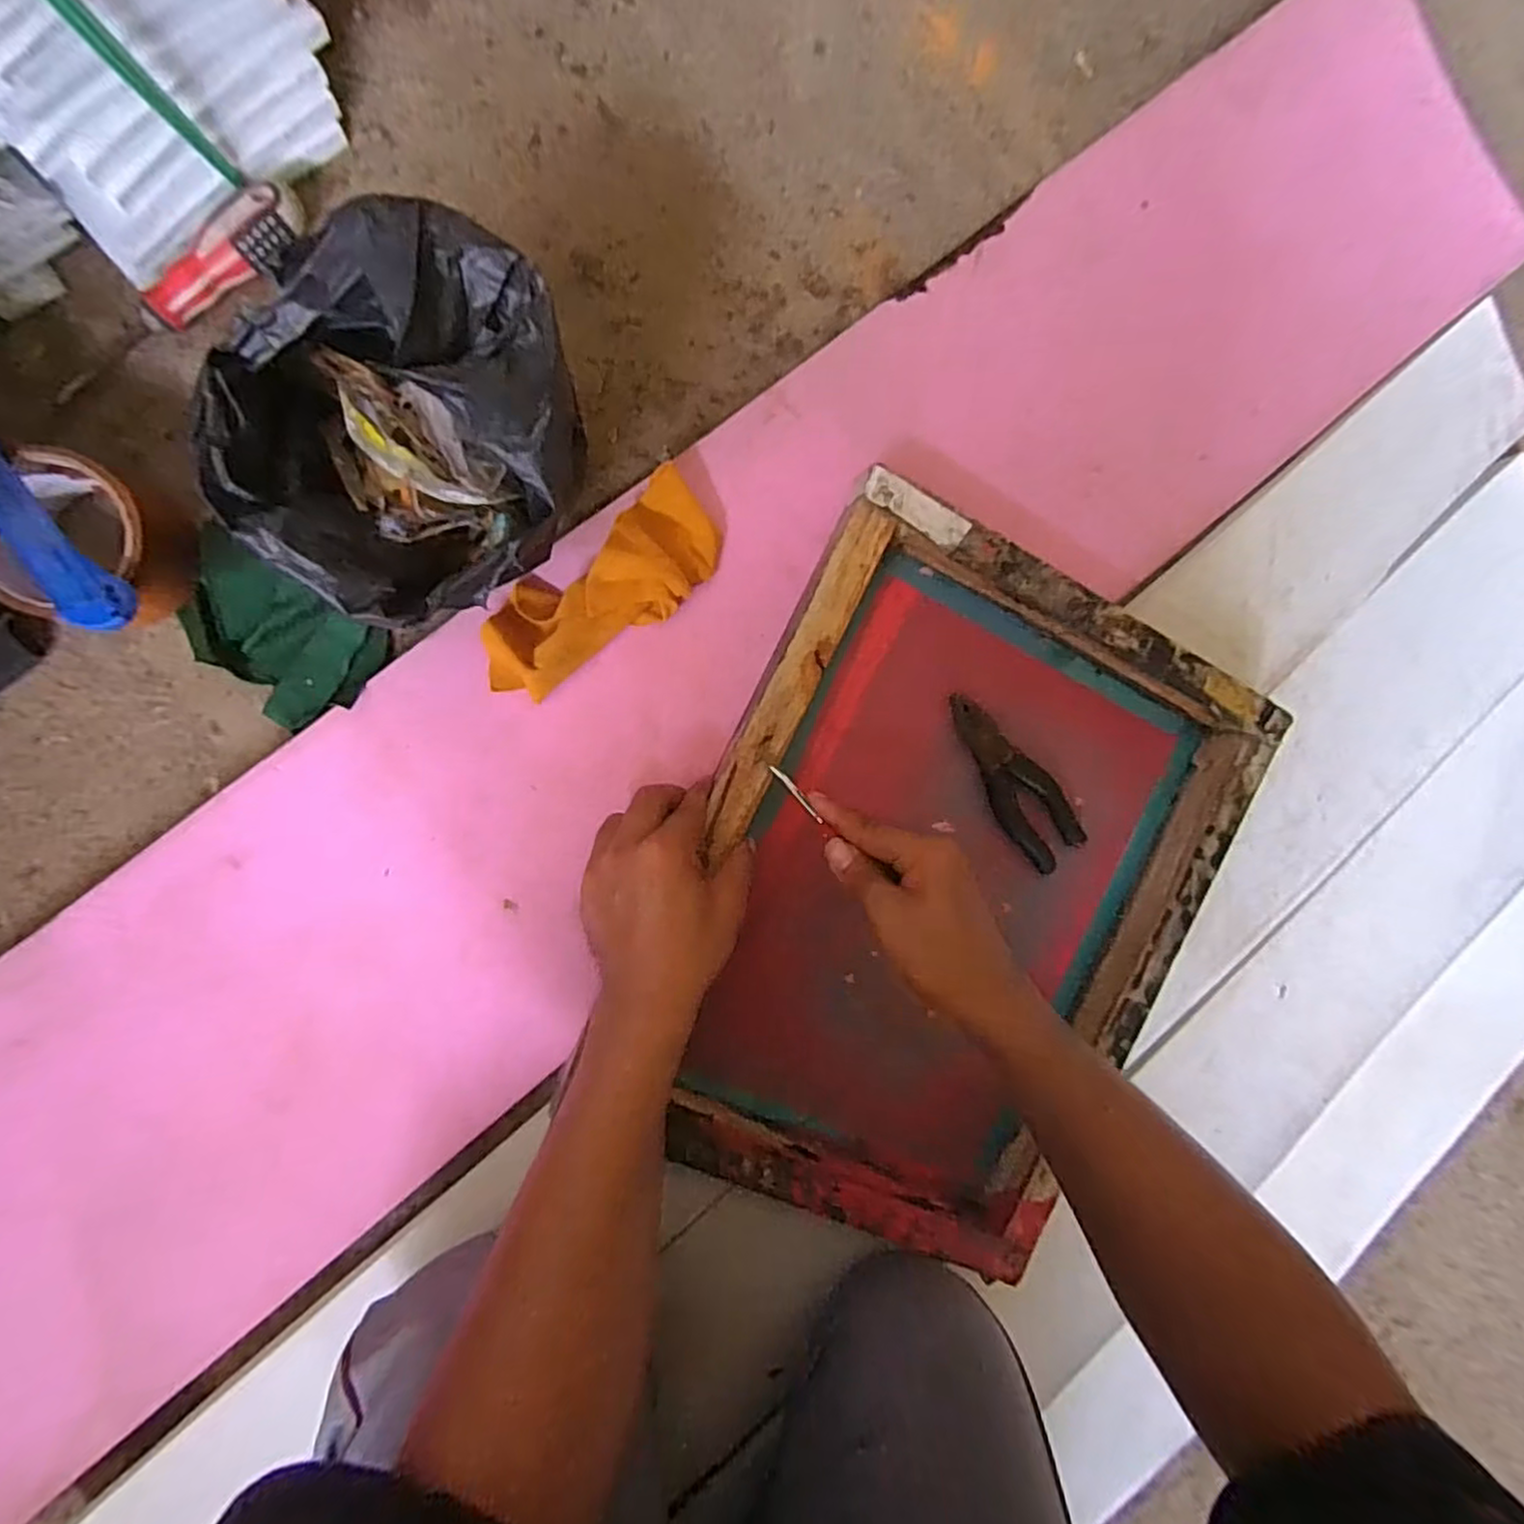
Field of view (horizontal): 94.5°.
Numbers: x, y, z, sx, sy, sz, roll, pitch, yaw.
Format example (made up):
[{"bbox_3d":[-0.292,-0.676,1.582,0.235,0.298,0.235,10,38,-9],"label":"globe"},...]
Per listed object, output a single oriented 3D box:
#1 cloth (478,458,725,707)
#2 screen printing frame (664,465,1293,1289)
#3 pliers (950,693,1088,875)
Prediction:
[{"bbox_3d":[-0.103,-0.107,0.450,0.176,0.032,0.071,-40,99,-4],"label":"cloth"},{"bbox_3d":[0.120,0.089,0.493,0.343,0.047,0.449,26,90,-9],"label":"screen printing frame"},{"bbox_3d":[0.186,0.012,0.523,0.048,0.012,0.144,-33,98,-5],"label":"pliers"}]

